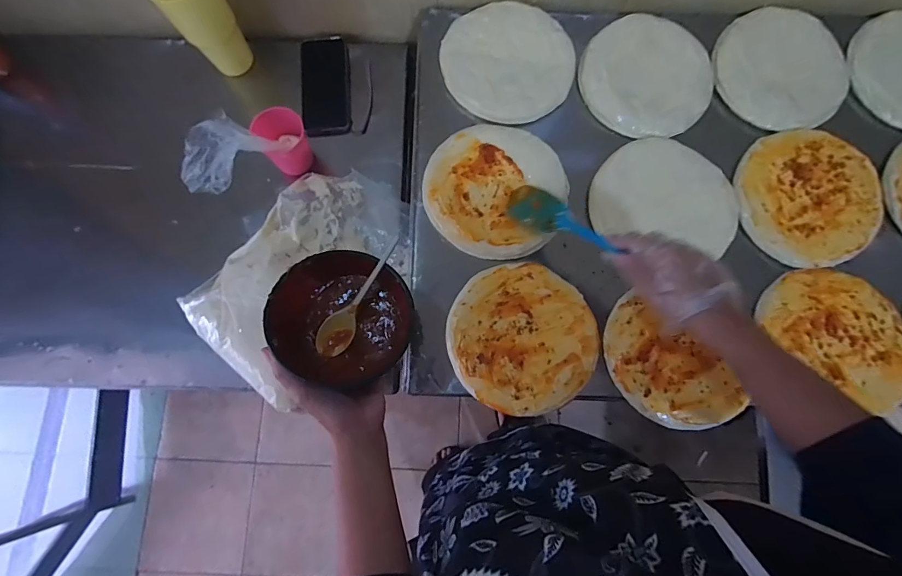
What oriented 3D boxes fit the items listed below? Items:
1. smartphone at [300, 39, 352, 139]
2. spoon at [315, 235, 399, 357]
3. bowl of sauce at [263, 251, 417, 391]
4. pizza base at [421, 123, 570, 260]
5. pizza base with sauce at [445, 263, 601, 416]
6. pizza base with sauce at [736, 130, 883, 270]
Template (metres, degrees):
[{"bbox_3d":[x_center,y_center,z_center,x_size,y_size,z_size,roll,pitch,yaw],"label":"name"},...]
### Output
[{"bbox_3d":[-0.215,-0.354,0.740,0.080,0.014,0.192,-8,78,-3],"label":"smartphone"},{"bbox_3d":[-0.099,0.010,0.464,0.035,0.014,0.147,35,95,6],"label":"spoon"},{"bbox_3d":[-0.111,0.030,0.451,0.135,0.071,0.134,0,78,-1],"label":"bowl of sauce"},{"bbox_3d":[0.060,-0.141,0.600,0.191,0.010,0.193,0,78,-1],"label":"pizza base"},{"bbox_3d":[0.094,0.063,0.560,0.188,0.005,0.190,0,78,-1],"label":"pizza base with sauce"},{"bbox_3d":[0.513,-0.128,0.616,0.193,0.029,0.193,0,78,-1],"label":"pizza base with sauce"}]

